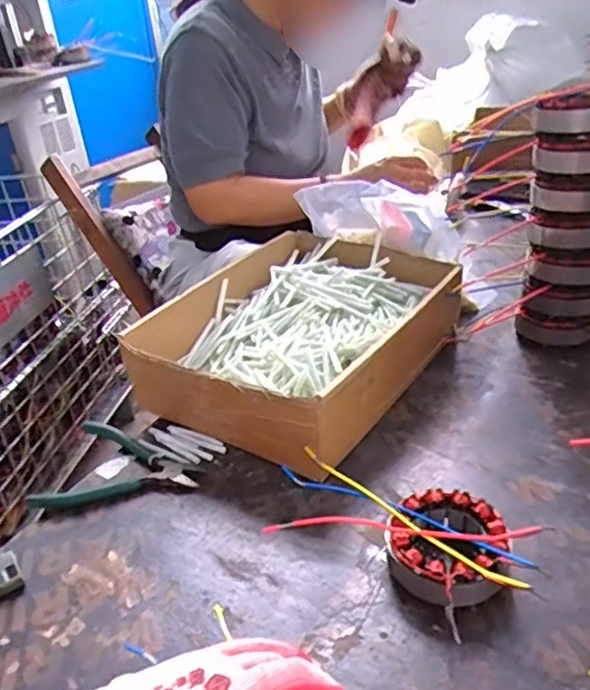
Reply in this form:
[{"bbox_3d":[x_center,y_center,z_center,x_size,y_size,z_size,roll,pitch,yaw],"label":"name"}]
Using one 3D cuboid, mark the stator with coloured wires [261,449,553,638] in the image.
[{"bbox_3d":[0.077,0.143,0.484,0.195,0.039,0.100,14,37,32],"label":"stator with coloured wires"}]

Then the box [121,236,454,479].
[{"bbox_3d":[0.013,-0.016,0.702,0.243,0.085,0.332,15,37,32],"label":"box"}]

